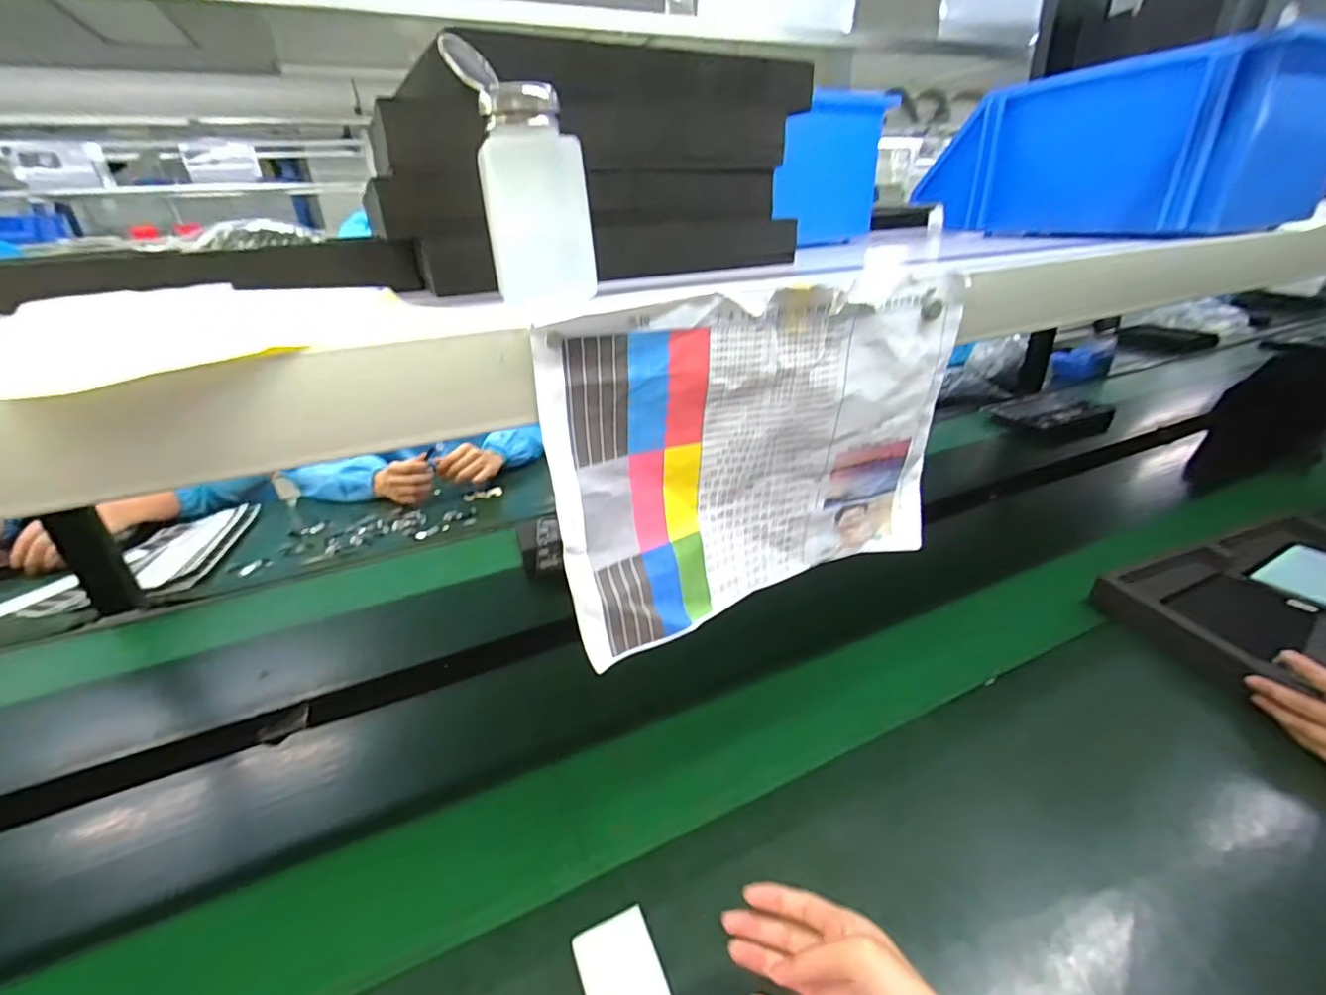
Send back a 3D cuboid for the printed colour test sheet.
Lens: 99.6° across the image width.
[{"bbox_3d":[0.072,-0.024,0.360,0.284,0.198,0.031,-17,31,-25],"label":"printed colour test sheet"}]

